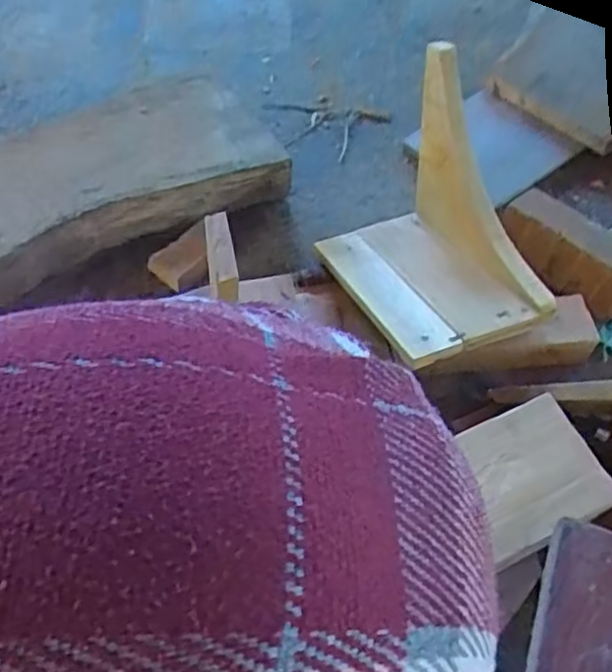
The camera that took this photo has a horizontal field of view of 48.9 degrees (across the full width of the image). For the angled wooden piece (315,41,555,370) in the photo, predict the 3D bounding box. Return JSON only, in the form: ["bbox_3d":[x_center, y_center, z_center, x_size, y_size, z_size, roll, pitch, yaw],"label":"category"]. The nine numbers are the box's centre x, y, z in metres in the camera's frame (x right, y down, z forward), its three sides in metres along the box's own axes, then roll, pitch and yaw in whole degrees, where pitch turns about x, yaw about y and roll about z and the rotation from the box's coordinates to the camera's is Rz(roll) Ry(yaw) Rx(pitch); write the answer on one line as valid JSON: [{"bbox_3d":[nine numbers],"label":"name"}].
[{"bbox_3d":[0.096,-0.109,0.656,0.146,0.150,0.270,-20,86,-24],"label":"angled wooden piece"}]

